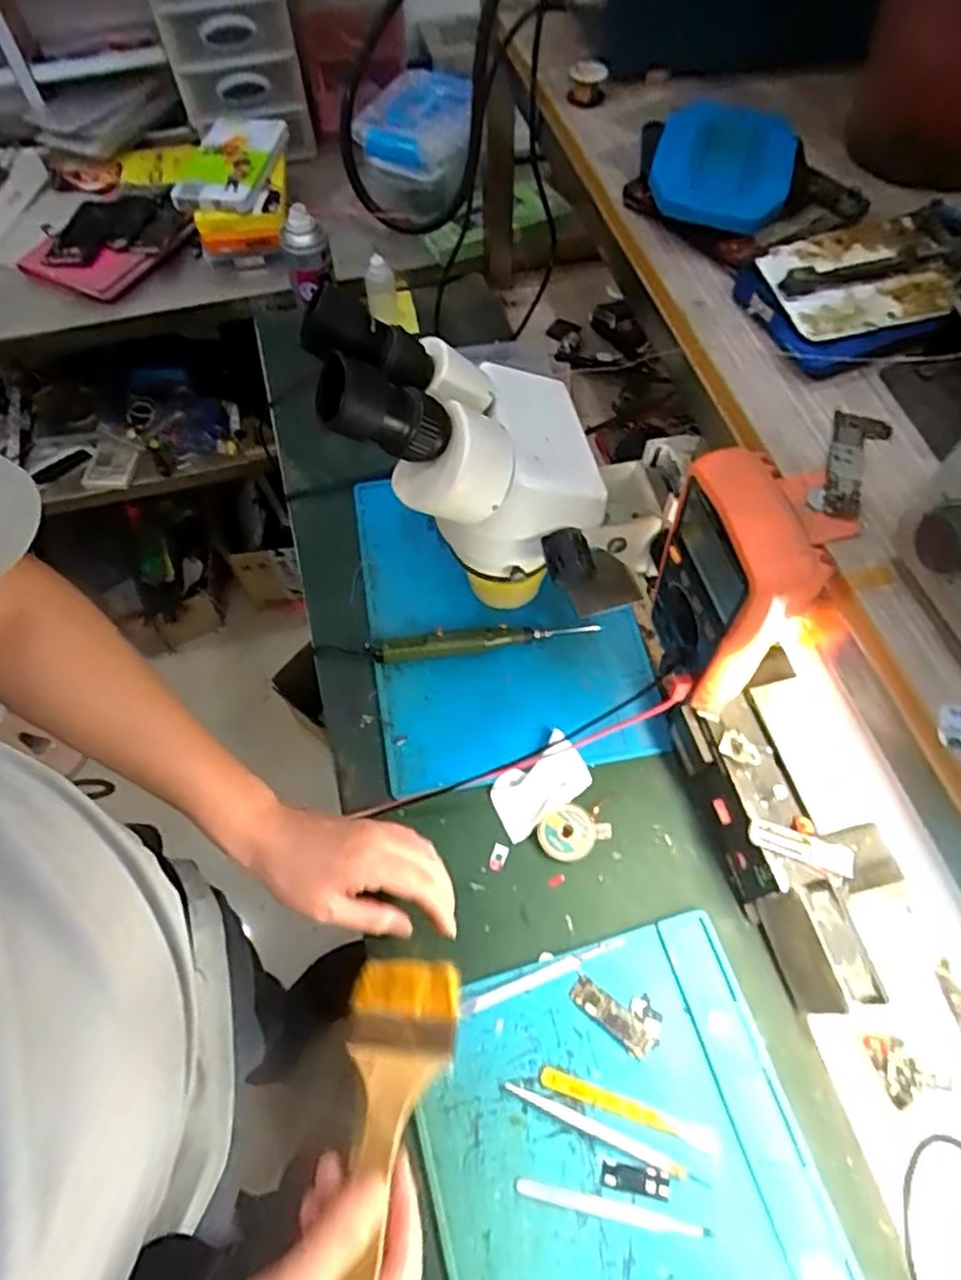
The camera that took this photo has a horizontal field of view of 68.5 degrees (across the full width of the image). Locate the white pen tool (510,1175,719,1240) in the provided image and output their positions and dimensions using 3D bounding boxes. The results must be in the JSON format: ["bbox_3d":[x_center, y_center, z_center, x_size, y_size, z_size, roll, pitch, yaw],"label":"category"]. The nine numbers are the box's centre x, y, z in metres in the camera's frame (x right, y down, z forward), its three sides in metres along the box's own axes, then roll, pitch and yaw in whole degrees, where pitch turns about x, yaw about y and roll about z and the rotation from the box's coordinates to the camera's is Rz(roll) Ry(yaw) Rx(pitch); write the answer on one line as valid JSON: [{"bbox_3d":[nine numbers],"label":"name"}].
[{"bbox_3d":[0.086,0.374,0.462,0.126,0.004,0.010,10,61,6],"label":"white pen tool"}]

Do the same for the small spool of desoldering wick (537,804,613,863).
[{"bbox_3d":[0.075,0.159,0.576,0.053,0.015,0.044,25,64,14],"label":"small spool of desoldering wick"}]

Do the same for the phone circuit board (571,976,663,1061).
[{"bbox_3d":[0.101,0.269,0.516,0.066,0.004,0.036,37,68,19],"label":"phone circuit board"}]

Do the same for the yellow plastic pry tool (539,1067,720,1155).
[{"bbox_3d":[0.102,0.324,0.487,0.123,0.005,0.013,16,62,10],"label":"yellow plastic pry tool"}]

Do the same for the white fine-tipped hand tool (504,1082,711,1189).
[{"bbox_3d":[0.083,0.333,0.477,0.141,0.004,0.009,21,63,12],"label":"white fine-tipped hand tool"}]

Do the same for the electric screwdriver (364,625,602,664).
[{"bbox_3d":[0.002,-0.002,0.657,0.210,0.022,0.018,-8,61,-4],"label":"electric screwdriver"}]

